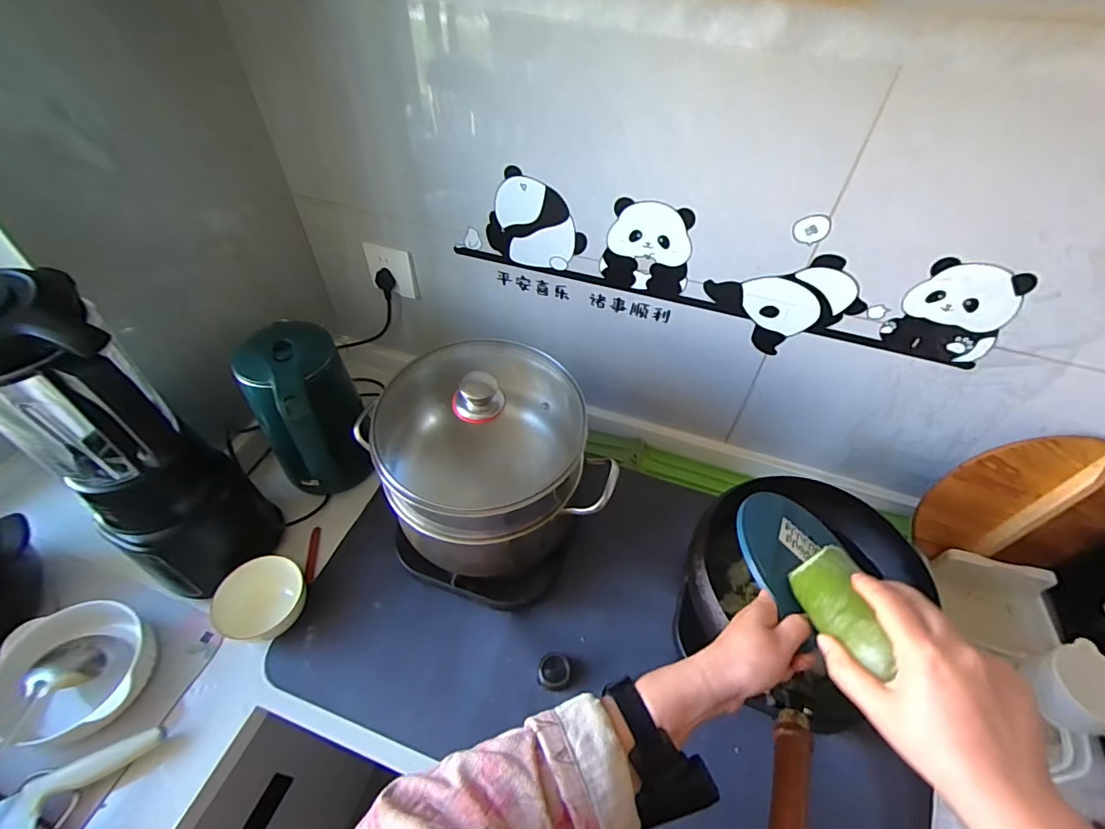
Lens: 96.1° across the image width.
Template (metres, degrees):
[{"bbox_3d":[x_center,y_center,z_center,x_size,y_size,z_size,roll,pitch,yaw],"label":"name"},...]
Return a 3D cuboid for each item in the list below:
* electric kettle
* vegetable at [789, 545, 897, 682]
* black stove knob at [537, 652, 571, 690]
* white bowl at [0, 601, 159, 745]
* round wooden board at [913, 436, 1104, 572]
[{"bbox_3d":[-0.360,0.014,0.753,0.145,0.250,0.171,-26,55,-22],"label":"electric kettle"},{"bbox_3d":[0.243,0.159,0.418,0.040,0.046,0.140,8,17,5],"label":"vegetable"},{"bbox_3d":[0.003,0.327,0.635,0.039,0.016,0.041,1,49,-1],"label":"black stove knob"},{"bbox_3d":[-0.548,0.287,0.577,0.120,0.078,0.154,-8,50,-9],"label":"white bowl"},{"bbox_3d":[0.654,0.126,0.681,0.253,0.221,0.025,8,34,2],"label":"round wooden board"}]

